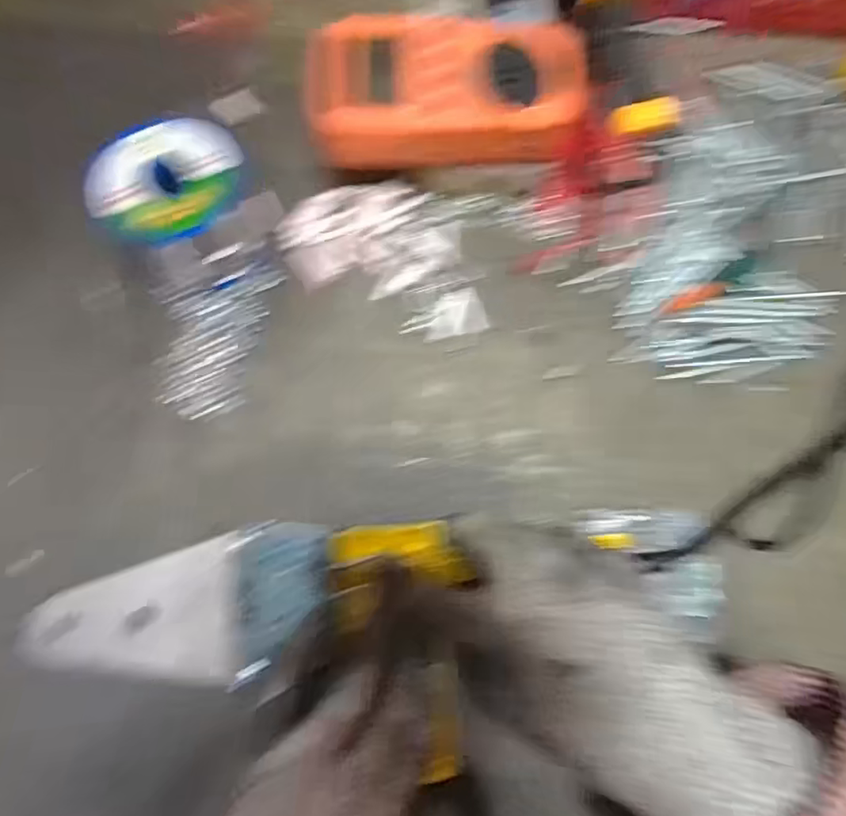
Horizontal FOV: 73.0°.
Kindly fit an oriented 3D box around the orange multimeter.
[{"bbox_3d":[0.014,-0.167,0.297,0.140,0.031,0.073,-1,79,-4],"label":"orange multimeter"}]

